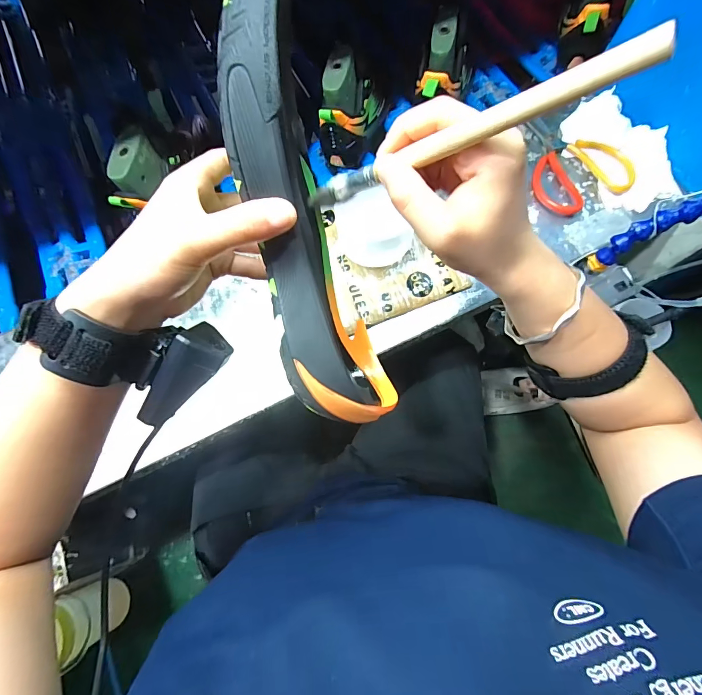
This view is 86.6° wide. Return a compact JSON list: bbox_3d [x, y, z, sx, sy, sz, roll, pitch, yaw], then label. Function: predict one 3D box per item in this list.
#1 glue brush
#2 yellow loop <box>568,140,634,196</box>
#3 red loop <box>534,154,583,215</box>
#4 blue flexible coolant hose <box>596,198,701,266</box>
[{"bbox_3d":[0.038,-0.099,0.187,0.188,0.011,0.015,1,65,47],"label":"glue brush"},{"bbox_3d":[0.352,-0.259,0.517,0.048,0.013,0.099,-34,75,-9],"label":"yellow loop"},{"bbox_3d":[0.280,-0.225,0.516,0.057,0.009,0.098,-21,73,-5],"label":"red loop"},{"bbox_3d":[0.353,-0.139,0.421,0.136,0.025,0.025,-28,67,40],"label":"blue flexible coolant hose"}]

